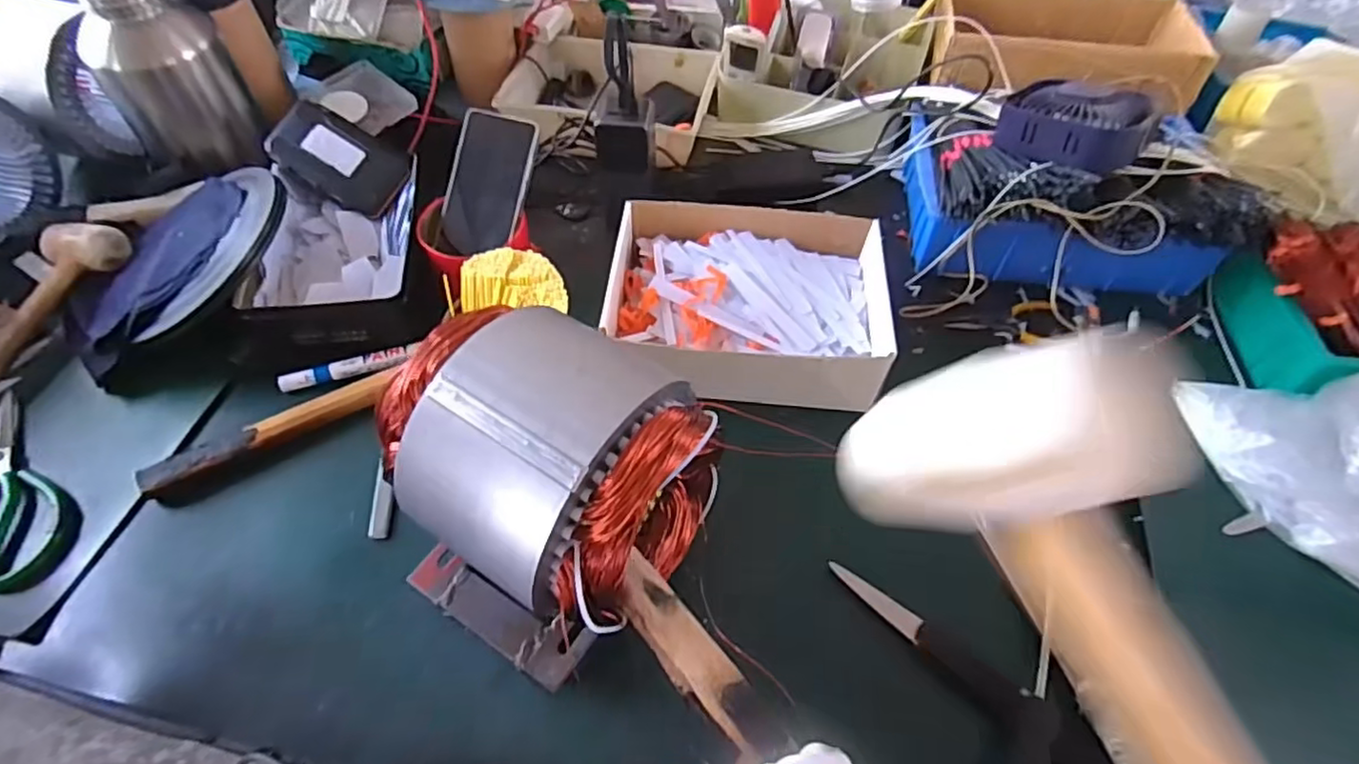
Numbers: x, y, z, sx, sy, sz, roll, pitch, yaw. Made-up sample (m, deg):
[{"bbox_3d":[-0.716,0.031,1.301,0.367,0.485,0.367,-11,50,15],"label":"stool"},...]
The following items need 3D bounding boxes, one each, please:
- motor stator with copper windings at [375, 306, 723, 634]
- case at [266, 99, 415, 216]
[{"bbox_3d":[-0.077,0.049,0.386,0.170,0.128,0.126,25,58,16],"label":"motor stator with copper windings"},{"bbox_3d":[-0.344,-0.225,0.662,0.135,0.028,0.080,30,84,-2],"label":"case"}]

